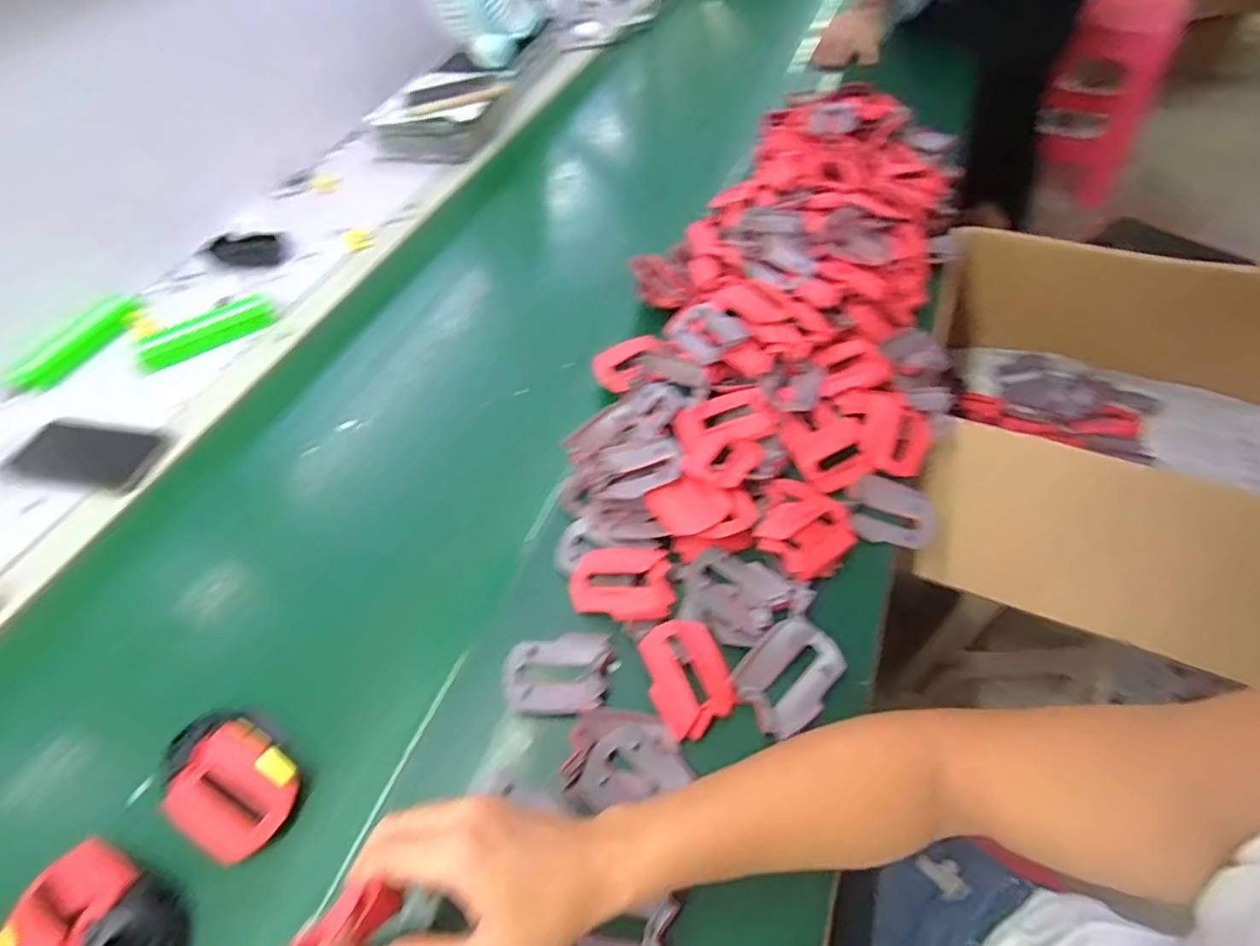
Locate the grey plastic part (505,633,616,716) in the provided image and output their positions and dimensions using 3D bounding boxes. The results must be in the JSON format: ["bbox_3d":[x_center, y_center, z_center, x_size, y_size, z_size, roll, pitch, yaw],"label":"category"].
[{"bbox_3d":[-0.057,0.155,0.463,0.082,0.012,0.062,0,54,5],"label":"grey plastic part"}]

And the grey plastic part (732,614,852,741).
[{"bbox_3d":[0.119,0.151,0.448,0.080,0.016,0.062,-37,59,-19],"label":"grey plastic part"}]

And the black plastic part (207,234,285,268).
[{"bbox_3d":[-0.534,-0.306,0.822,0.102,0.022,0.045,-2,54,4],"label":"black plastic part"}]

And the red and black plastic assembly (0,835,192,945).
[{"bbox_3d":[-0.340,0.288,0.380,0.125,0.042,0.064,15,57,15],"label":"red and black plastic assembly"}]

